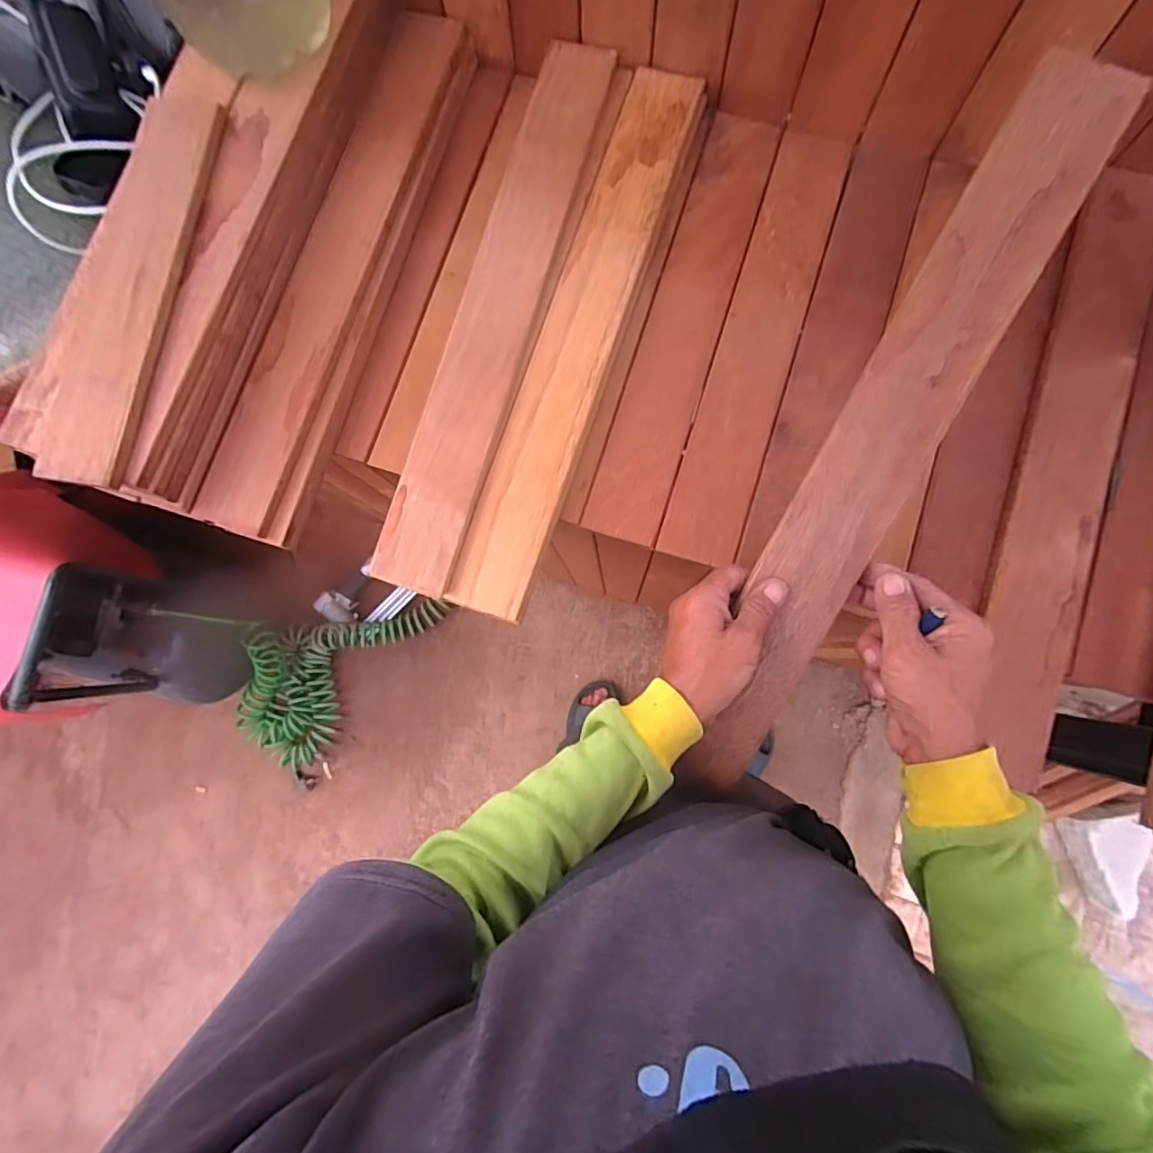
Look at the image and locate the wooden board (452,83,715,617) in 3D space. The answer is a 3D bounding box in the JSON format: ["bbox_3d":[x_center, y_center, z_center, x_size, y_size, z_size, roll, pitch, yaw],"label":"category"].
[{"bbox_3d":[0.004,-0.211,0.479,0.068,0.012,0.506,18,85,7],"label":"wooden board"}]

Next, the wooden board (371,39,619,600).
[{"bbox_3d":[-0.064,-0.230,0.472,0.067,0.015,0.494,17,85,6],"label":"wooden board"}]

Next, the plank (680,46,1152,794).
[{"bbox_3d":[0.201,-0.076,0.376,0.070,0.013,0.509,26,99,7],"label":"plank"}]

